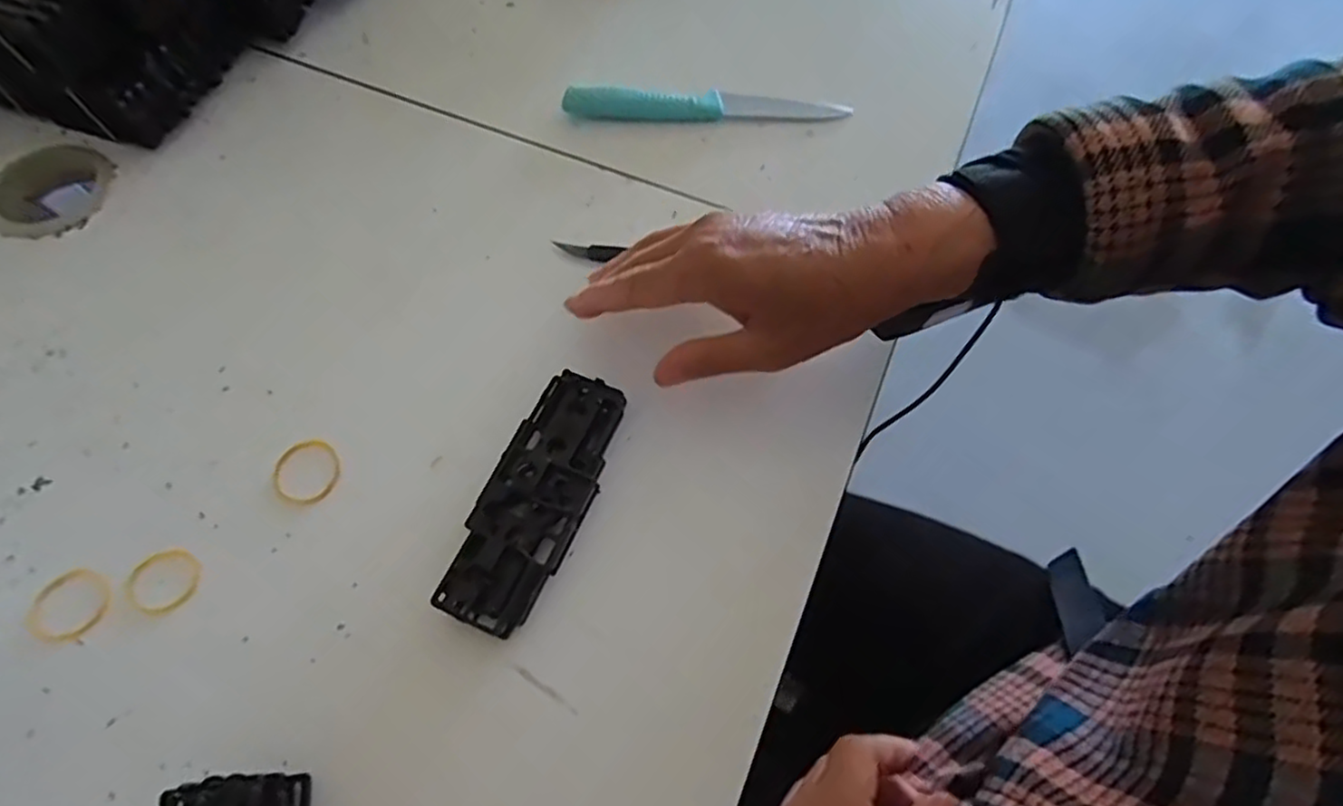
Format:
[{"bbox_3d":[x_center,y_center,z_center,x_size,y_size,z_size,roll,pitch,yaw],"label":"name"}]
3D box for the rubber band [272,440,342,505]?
[{"bbox_3d":[-0.178,0.033,0.335,0.030,0.004,0.033,0,64,0],"label":"rubber band"}]

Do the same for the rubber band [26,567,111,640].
[{"bbox_3d":[-0.266,0.089,0.305,0.031,0.004,0.031,0,64,0],"label":"rubber band"}]

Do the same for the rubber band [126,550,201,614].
[{"bbox_3d":[-0.231,0.081,0.312,0.031,0.004,0.029,0,64,0],"label":"rubber band"}]

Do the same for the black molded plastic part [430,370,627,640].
[{"bbox_3d":[-0.062,0.042,0.322,0.046,0.016,0.125,23,66,10],"label":"black molded plastic part"}]

